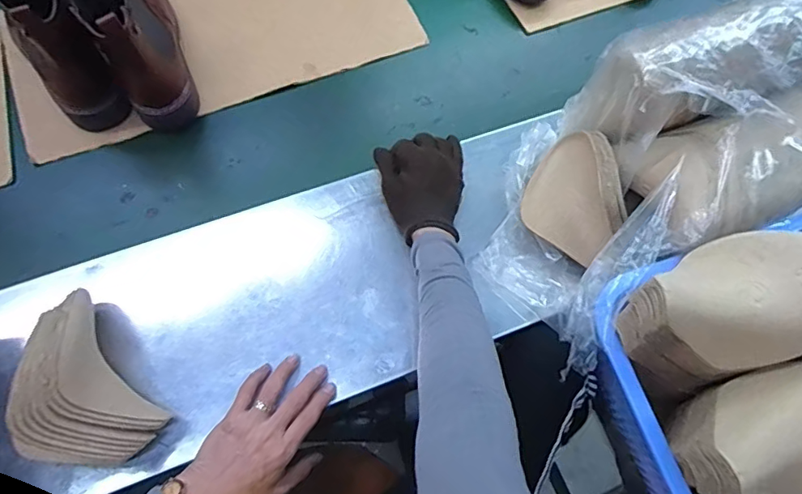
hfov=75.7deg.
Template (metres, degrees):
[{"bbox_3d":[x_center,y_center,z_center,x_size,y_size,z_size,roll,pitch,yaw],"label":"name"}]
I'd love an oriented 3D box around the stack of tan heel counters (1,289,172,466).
[{"bbox_3d":[-0.291,0.120,0.448,0.096,0.081,0.153,-32,75,-14],"label":"stack of tan heel counters"}]

